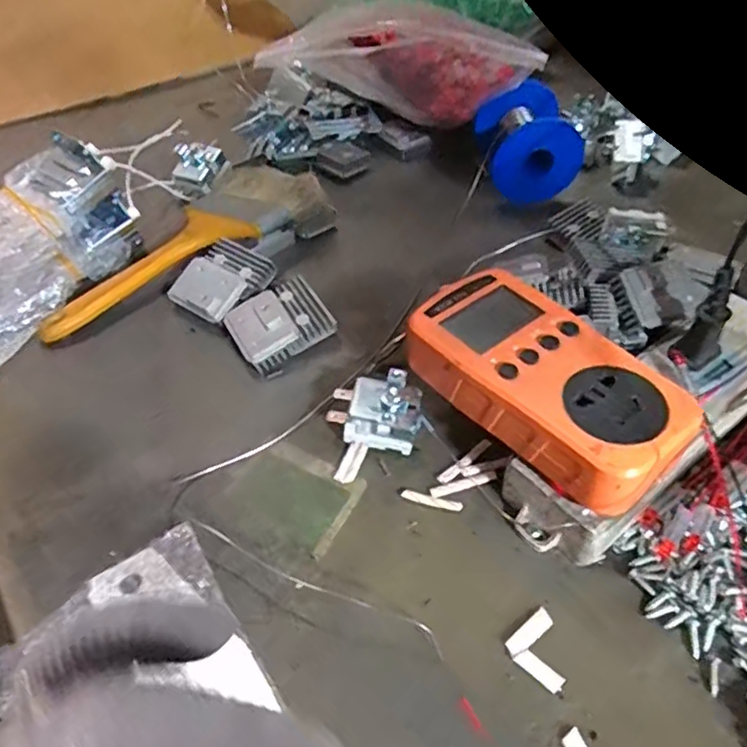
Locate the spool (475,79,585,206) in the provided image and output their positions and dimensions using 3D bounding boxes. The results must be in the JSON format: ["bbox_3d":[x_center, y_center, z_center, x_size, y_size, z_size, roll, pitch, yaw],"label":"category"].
[{"bbox_3d":[0.115,-0.176,0.465,0.064,0.057,0.073,-6,49,-3],"label":"spool"}]

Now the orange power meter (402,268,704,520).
[{"bbox_3d":[0.075,0.003,0.278,0.072,0.028,0.126,-35,57,-25],"label":"orange power meter"}]

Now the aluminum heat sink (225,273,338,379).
[{"bbox_3d":[-0.056,-0.029,0.368,0.056,0.023,0.047,-30,55,-22],"label":"aluminum heat sink"}]

